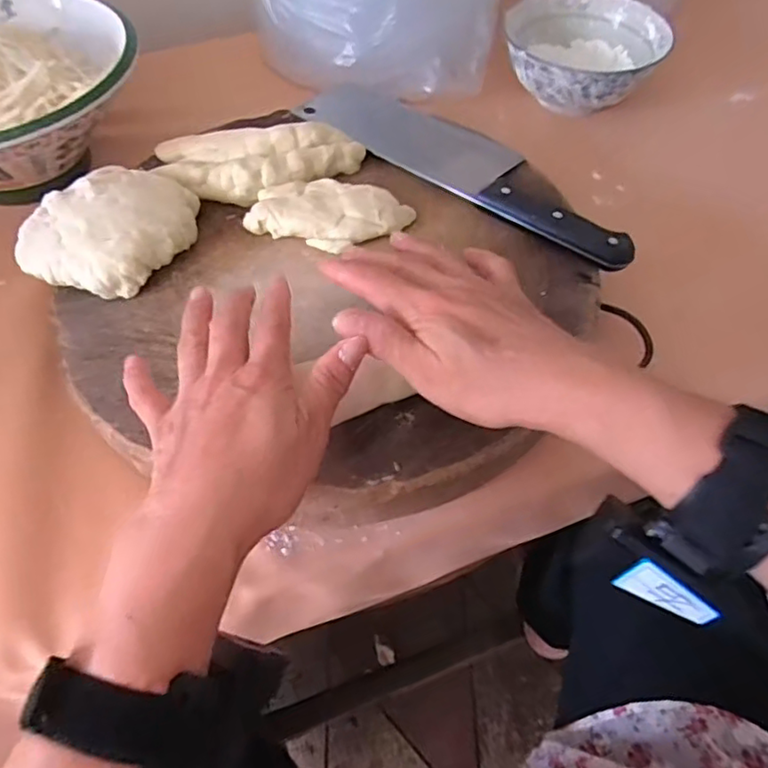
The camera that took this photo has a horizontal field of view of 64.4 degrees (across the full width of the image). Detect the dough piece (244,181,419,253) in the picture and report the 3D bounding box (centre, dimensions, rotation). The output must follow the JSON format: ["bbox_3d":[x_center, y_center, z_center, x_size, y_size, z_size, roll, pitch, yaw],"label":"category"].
[{"bbox_3d":[-0.038,-0.119,0.427,0.109,0.018,0.048,9,55,7],"label":"dough piece"}]

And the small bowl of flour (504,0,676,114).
[{"bbox_3d":[0.185,-0.303,0.576,0.140,0.065,0.143,0,55,0],"label":"small bowl of flour"}]

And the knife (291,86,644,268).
[{"bbox_3d":[0.064,-0.171,0.463,0.280,0.015,0.082,32,61,20],"label":"knife"}]

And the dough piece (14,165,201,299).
[{"bbox_3d":[-0.181,-0.105,0.406,0.089,0.029,0.100,15,56,11],"label":"dough piece"}]

